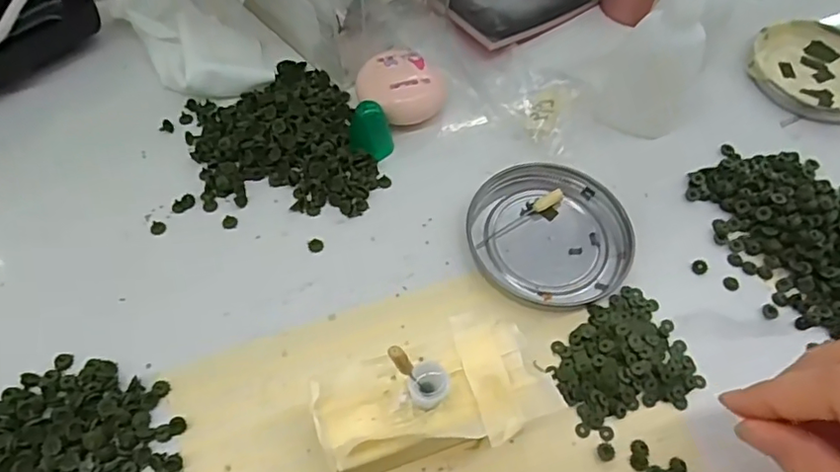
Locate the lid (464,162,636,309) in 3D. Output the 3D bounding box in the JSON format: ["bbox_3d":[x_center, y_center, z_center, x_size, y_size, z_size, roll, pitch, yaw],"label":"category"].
[{"bbox_3d":[0.063,-0.002,0.285,0.075,0.009,0.075,1,60,-2],"label":"lid"}]

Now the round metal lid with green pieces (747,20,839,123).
[{"bbox_3d":[0.242,-0.102,0.353,0.076,0.009,0.079,1,60,-2],"label":"round metal lid with green pieces"}]

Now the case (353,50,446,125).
[{"bbox_3d":[-0.012,-0.081,0.317,0.040,0.018,0.044,-39,69,-22],"label":"case"}]

